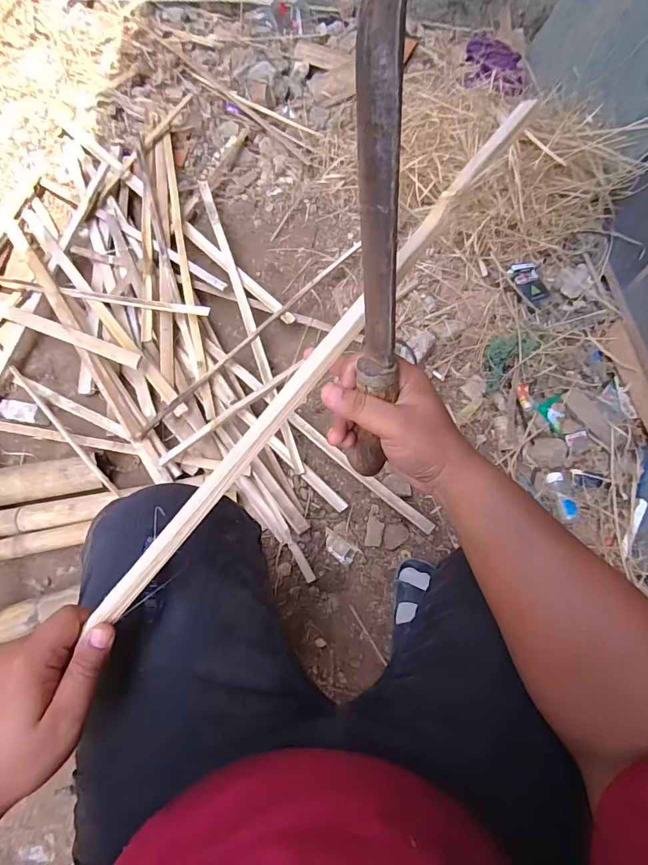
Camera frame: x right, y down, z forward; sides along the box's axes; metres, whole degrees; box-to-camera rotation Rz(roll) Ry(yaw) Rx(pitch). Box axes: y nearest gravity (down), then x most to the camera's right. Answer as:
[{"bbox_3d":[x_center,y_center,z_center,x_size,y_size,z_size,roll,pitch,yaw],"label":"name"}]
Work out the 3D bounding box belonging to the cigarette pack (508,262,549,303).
[{"bbox_3d":[0.455,-0.333,0.944,0.062,0.029,0.096,-18,68,-9],"label":"cigarette pack"}]

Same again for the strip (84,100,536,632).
[{"bbox_3d":[-0.001,-0.059,0.330,0.019,0.008,0.509,39,87,13],"label":"strip"}]

